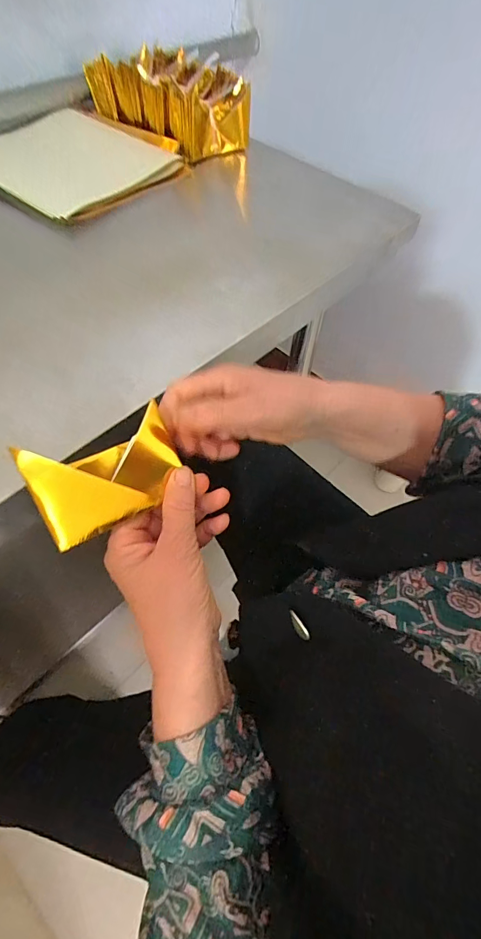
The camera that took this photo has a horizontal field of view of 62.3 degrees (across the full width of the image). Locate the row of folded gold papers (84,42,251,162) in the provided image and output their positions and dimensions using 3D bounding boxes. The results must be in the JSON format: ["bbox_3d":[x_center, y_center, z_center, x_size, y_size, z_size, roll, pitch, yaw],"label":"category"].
[{"bbox_3d":[-0.111,-0.561,0.602,0.256,0.074,0.107,40,67,17],"label":"row of folded gold papers"}]

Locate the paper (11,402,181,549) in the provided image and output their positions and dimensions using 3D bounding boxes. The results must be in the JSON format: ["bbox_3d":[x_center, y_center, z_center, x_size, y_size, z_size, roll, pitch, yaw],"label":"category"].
[{"bbox_3d":[-0.093,0.002,0.283,0.098,0.035,0.067,-25,101,-18],"label":"paper"}]

